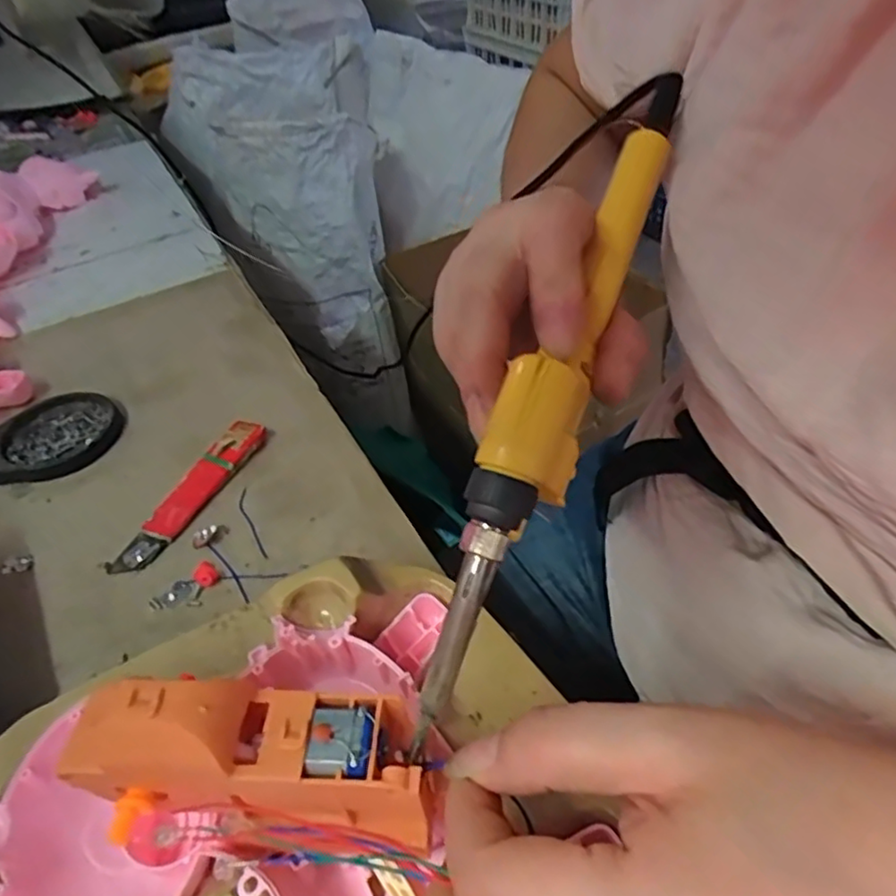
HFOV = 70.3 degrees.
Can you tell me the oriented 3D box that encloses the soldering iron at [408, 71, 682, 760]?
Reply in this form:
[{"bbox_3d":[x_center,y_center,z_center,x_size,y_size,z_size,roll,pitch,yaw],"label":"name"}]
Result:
[{"bbox_3d":[0.038,-0.030,0.195,0.023,0.032,0.231,15,68,22],"label":"soldering iron"}]

